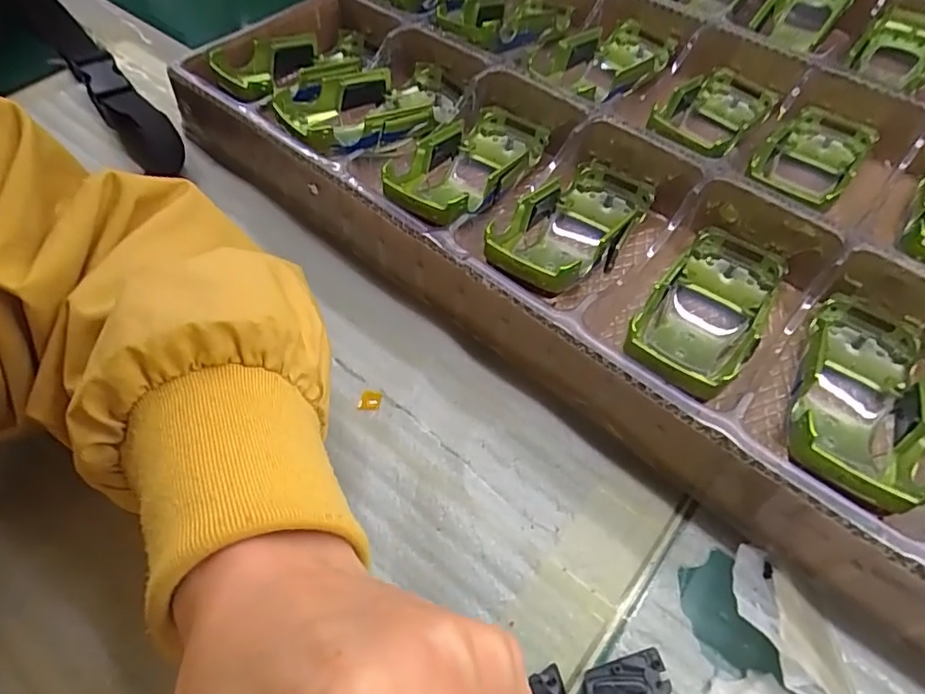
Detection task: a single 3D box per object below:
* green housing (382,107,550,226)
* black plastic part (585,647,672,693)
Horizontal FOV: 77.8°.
[{"bbox_3d":[0.005,-0.112,0.365,0.060,0.034,0.135,23,46,15],"label":"green housing"},{"bbox_3d":[0.065,0.134,0.229,0.033,0.004,0.018,-10,58,-8],"label":"black plastic part"}]

